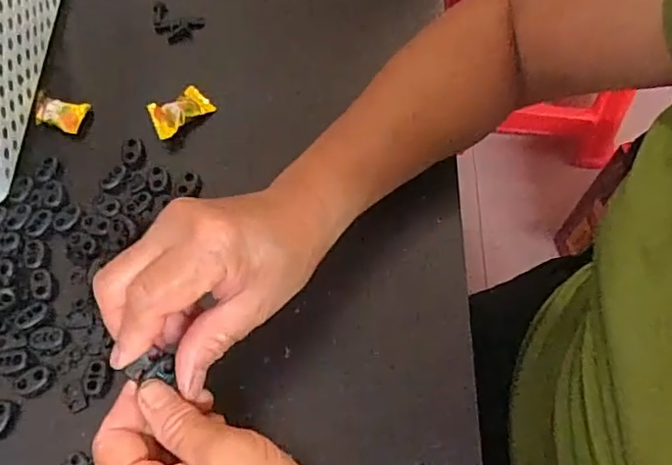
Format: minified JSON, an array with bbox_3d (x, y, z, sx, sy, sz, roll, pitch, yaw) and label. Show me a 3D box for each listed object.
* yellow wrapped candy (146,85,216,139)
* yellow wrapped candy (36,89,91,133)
[{"bbox_3d":[-0.111,-0.087,0.421,0.024,0.013,0.047,38,56,17],"label":"yellow wrapped candy"},{"bbox_3d":[-0.201,-0.088,0.425,0.042,0.010,0.024,18,66,9],"label":"yellow wrapped candy"}]

